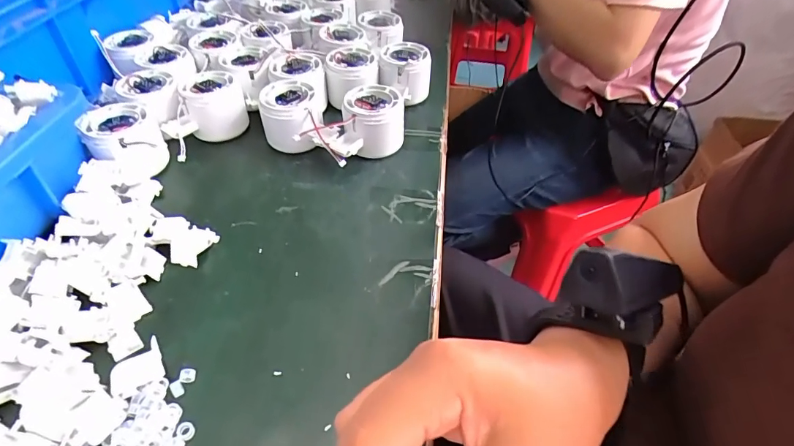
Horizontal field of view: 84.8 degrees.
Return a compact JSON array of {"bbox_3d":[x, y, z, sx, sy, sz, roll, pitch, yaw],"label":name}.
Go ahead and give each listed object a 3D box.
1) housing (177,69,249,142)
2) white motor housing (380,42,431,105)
[{"bbox_3d":[-0.182,-0.117,0.439,0.054,0.052,0.051,-14,48,-15],"label":"housing"},{"bbox_3d":[0.006,-0.169,0.495,0.056,0.055,0.054,1,46,-1],"label":"white motor housing"}]

